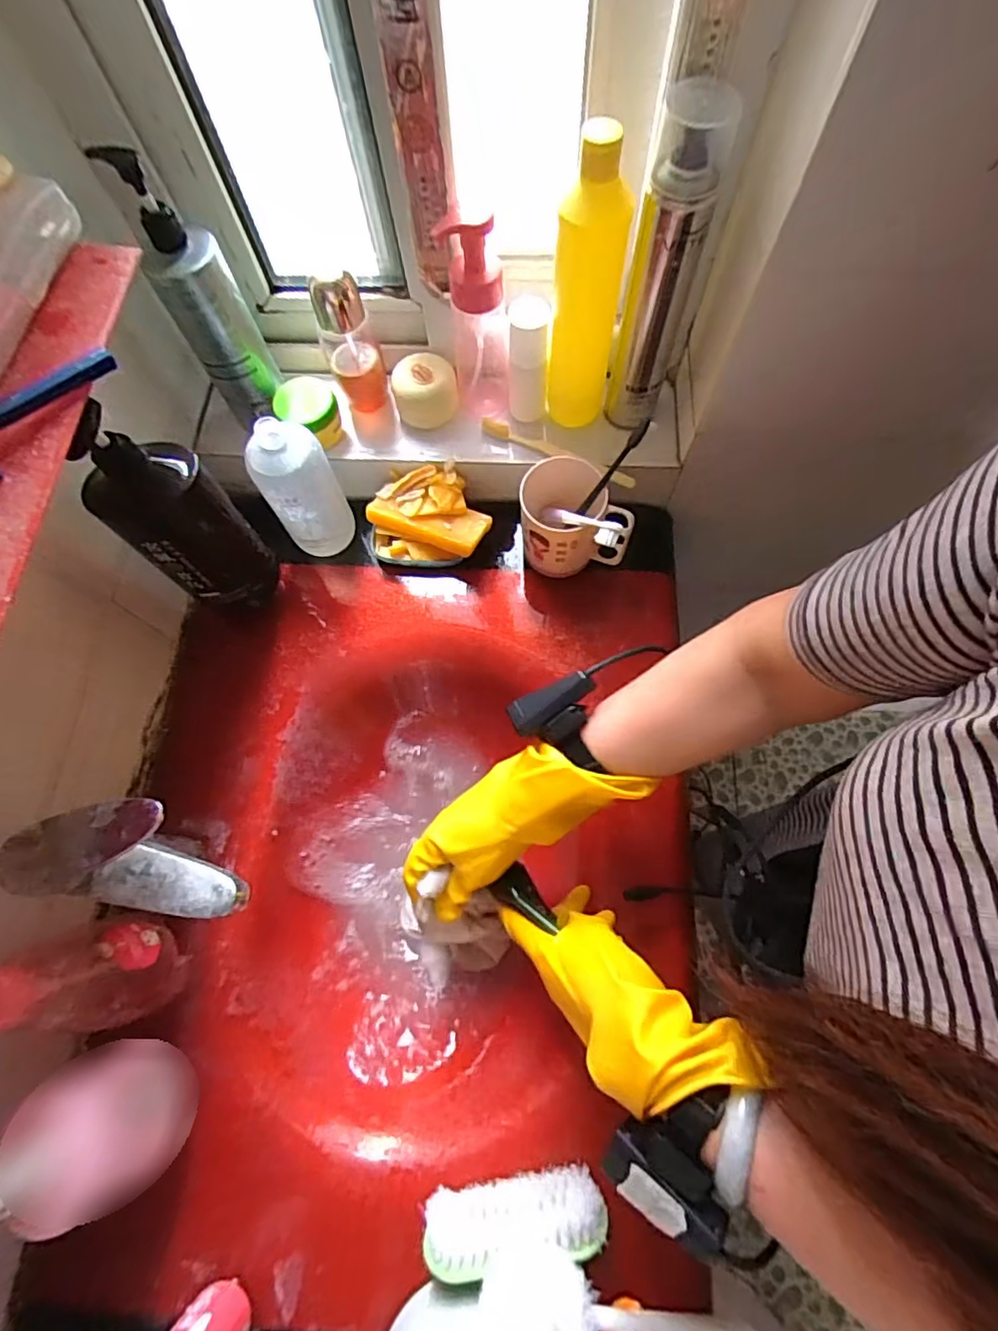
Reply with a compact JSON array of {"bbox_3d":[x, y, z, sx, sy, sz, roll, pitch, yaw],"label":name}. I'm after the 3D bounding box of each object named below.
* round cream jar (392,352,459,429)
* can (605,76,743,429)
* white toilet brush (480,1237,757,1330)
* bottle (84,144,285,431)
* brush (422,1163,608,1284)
[{"bbox_3d":[-0.074,-0.281,0.598,0.066,0.063,0.055,-7,71,-1],"label":"round cream jar"},{"bbox_3d":[0.136,-0.318,0.484,0.058,0.250,0.055,18,72,8],"label":"can"},{"bbox_3d":[0.090,0.440,0.386,0.211,0.065,0.054,27,71,-18],"label":"white toilet brush"},{"bbox_3d":[-0.254,-0.314,0.498,0.062,0.210,0.054,-25,72,-7],"label":"bottle"},{"bbox_3d":[0.012,0.400,0.407,0.127,0.037,0.053,-12,34,1],"label":"brush"}]

